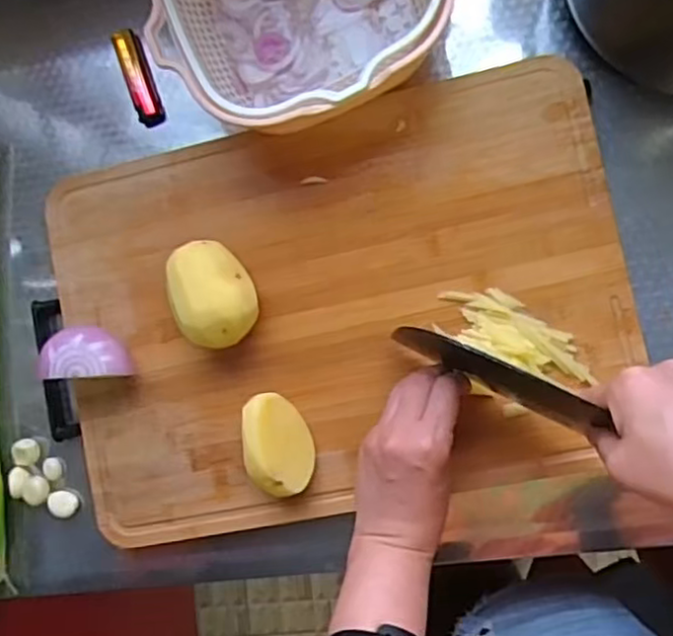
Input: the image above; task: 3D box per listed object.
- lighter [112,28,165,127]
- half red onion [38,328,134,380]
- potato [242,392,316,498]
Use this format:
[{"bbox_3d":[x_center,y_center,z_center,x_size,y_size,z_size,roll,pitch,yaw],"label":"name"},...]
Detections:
[{"bbox_3d":[-0.170,-0.206,0.591,0.026,0.013,0.089,-20,85,7],"label":"lighter"},{"bbox_3d":[-0.195,0.027,0.549,0.063,0.050,0.039,-3,88,9],"label":"half red onion"},{"bbox_3d":[-0.048,0.097,0.524,0.055,0.028,0.075,-6,78,-37],"label":"potato"}]

